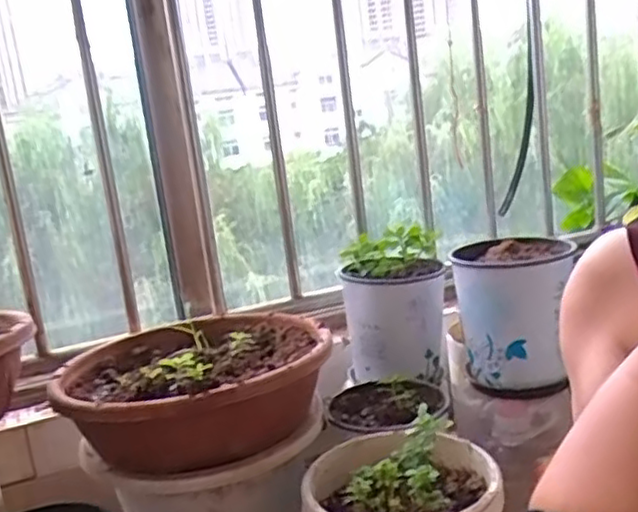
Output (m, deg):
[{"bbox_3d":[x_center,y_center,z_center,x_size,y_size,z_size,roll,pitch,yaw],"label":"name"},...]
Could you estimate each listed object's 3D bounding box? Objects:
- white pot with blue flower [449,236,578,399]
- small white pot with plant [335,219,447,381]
[{"bbox_3d":[0.258,0.078,0.917,0.136,0.174,0.126,-6,11,1],"label":"white pot with blue flower"},{"bbox_3d":[0.106,0.074,1.004,0.144,0.192,0.169,-4,11,15],"label":"small white pot with plant"}]

